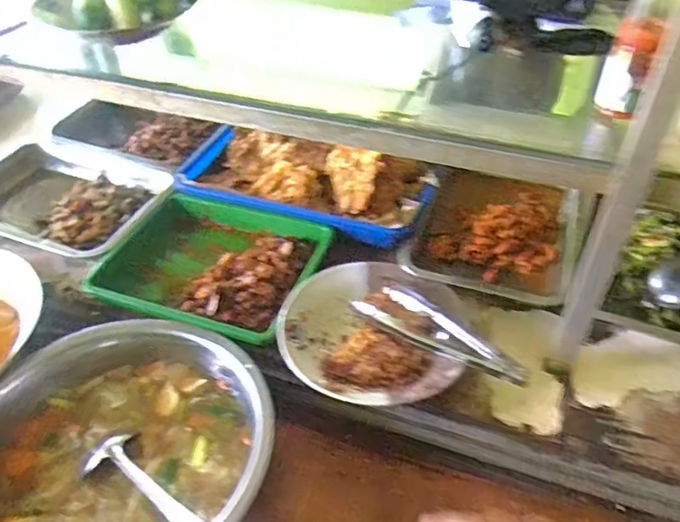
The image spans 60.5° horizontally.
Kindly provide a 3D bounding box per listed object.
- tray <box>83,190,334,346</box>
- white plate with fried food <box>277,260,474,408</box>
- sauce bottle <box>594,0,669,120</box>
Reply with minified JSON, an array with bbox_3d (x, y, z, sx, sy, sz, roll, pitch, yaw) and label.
[{"bbox_3d":[-0.161,0.017,0.758,0.259,0.081,0.218,18,43,15],"label":"tray"},{"bbox_3d":[0.039,0.078,0.650,0.204,0.039,0.194,-2,46,2],"label":"white plate with fried food"},{"bbox_3d":[0.252,-0.199,0.485,0.037,0.151,0.043,19,43,16],"label":"sauce bottle"}]

